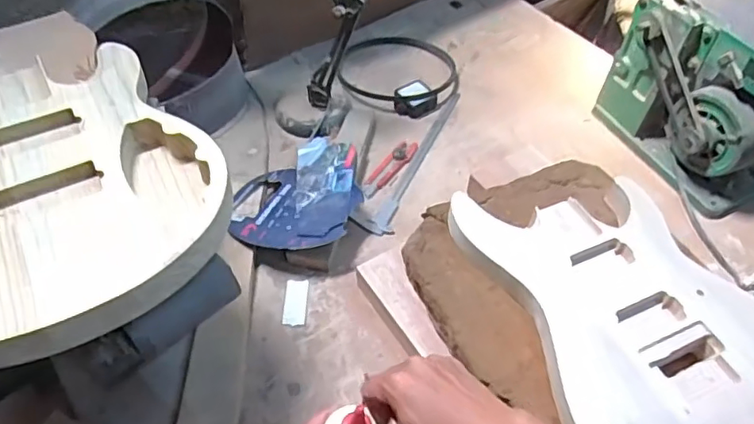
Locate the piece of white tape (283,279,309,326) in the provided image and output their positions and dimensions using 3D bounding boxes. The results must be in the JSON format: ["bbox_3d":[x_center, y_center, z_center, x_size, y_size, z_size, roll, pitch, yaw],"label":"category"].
[{"bbox_3d":[-0.120,0.133,0.850,0.033,0.004,0.076,1,51,-1],"label":"piece of white tape"}]

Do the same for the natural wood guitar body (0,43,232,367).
[{"bbox_3d":[-0.347,-0.058,0.613,0.329,0.045,0.451,-17,53,-15],"label":"natural wood guitar body"}]

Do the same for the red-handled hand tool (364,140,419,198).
[{"bbox_3d":[0.022,-0.080,1.021,0.031,0.011,0.151,30,56,21],"label":"red-handled hand tool"}]

